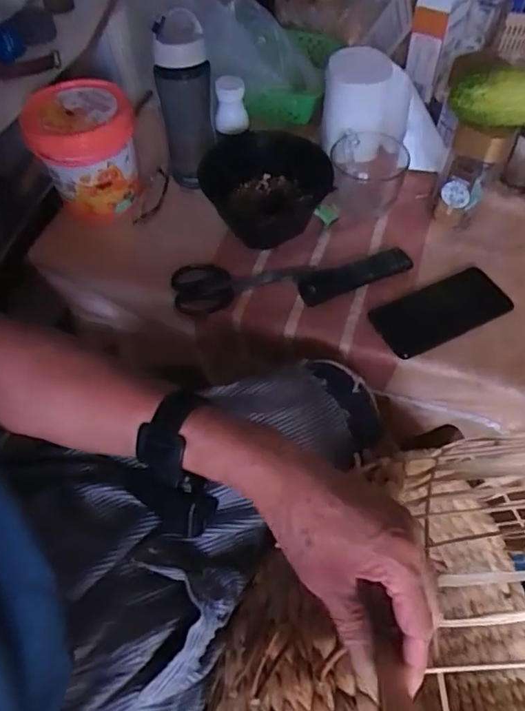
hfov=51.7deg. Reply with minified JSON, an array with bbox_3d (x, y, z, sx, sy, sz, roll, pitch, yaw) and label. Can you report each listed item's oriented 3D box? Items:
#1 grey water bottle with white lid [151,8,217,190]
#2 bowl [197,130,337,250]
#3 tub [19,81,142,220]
[{"bbox_3d":[-0.098,-0.318,0.704,0.067,0.213,0.060,-8,57,-4],"label":"grey water bottle with white lid"},{"bbox_3d":[0.005,-0.225,0.718,0.168,0.078,0.148,1,57,2],"label":"bowl"},{"bbox_3d":[-0.228,-0.265,0.707,0.126,0.119,0.118,-1,57,1],"label":"tub"}]

